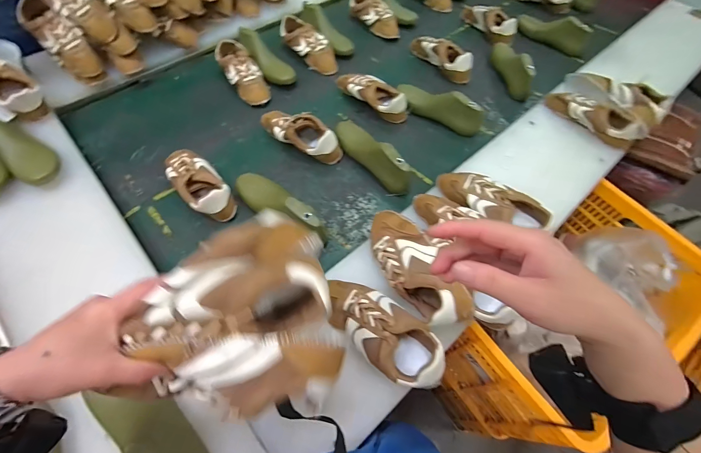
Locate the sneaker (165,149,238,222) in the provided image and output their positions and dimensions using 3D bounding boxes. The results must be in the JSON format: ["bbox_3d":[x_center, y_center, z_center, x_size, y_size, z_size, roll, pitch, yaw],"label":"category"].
[{"bbox_3d":[-0.346,-0.098,0.723,0.096,0.077,0.244,-36,68,-19],"label":"sneaker"}]

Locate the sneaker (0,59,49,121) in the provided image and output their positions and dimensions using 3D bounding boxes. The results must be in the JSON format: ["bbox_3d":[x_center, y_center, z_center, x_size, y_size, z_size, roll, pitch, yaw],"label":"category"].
[{"bbox_3d":[-0.839,-0.351,0.759,0.202,0.078,0.099,42,64,-12],"label":"sneaker"}]

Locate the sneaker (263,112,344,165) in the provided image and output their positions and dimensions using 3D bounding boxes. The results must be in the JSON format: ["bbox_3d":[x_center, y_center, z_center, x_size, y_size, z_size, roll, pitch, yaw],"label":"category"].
[{"bbox_3d":[-0.136,-0.245,0.813,0.253,0.081,0.090,32,65,15],"label":"sneaker"}]

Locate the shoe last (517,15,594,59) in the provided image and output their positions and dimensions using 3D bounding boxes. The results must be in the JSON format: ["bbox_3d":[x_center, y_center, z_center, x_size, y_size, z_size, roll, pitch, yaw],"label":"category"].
[{"bbox_3d":[0.683,-0.662,1.061,0.245,0.072,0.076,33,65,16],"label":"shoe last"}]

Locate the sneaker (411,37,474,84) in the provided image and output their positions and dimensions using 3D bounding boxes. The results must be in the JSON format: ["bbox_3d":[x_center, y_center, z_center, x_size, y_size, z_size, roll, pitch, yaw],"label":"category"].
[{"bbox_3d":[0.277,-0.543,1.000,0.070,0.079,0.250,-40,69,-21],"label":"sneaker"}]

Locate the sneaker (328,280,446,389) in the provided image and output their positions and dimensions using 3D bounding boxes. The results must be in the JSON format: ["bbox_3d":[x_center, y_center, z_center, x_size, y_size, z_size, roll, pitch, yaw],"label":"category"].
[{"bbox_3d":[0.049,0.172,0.523,0.218,0.084,0.095,39,67,18],"label":"sneaker"}]

